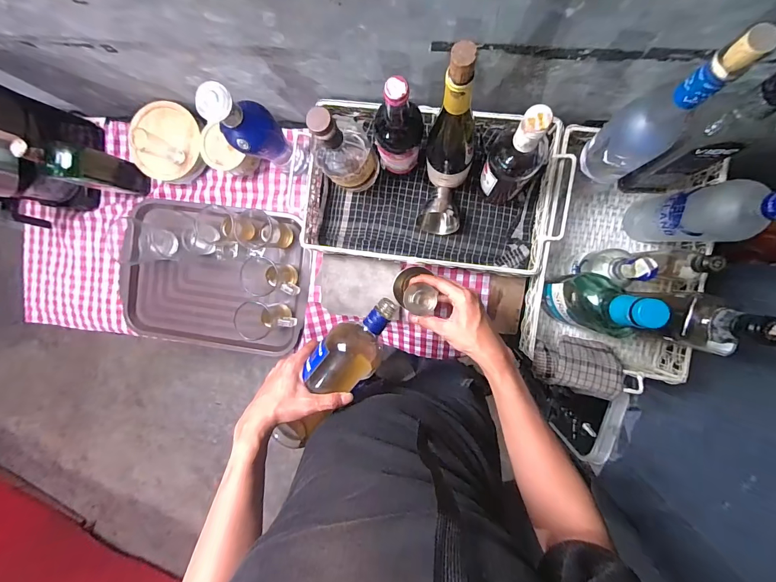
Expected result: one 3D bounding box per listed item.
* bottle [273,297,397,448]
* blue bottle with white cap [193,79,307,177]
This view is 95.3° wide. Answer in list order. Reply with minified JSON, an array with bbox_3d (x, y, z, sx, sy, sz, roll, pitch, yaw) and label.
[{"bbox_3d":[-0.075,0.122,0.538,0.085,0.084,0.272,35,103,5],"label":"bottle"},{"bbox_3d":[-0.213,-0.254,0.586,0.074,0.232,0.063,-38,87,7],"label":"blue bottle with white cap"}]

